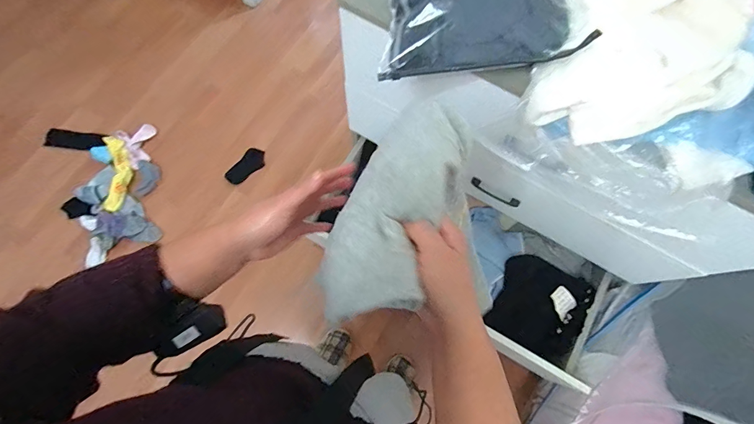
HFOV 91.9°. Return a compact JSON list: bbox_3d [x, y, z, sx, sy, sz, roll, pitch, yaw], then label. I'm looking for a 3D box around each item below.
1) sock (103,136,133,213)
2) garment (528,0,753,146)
[{"bbox_3d":[-0.971,-0.147,1.363,0.100,0.049,0.299,-13,74,-5],"label":"sock"},{"bbox_3d":[0.350,-0.222,0.487,0.244,0.085,0.270,15,74,3],"label":"garment"}]

